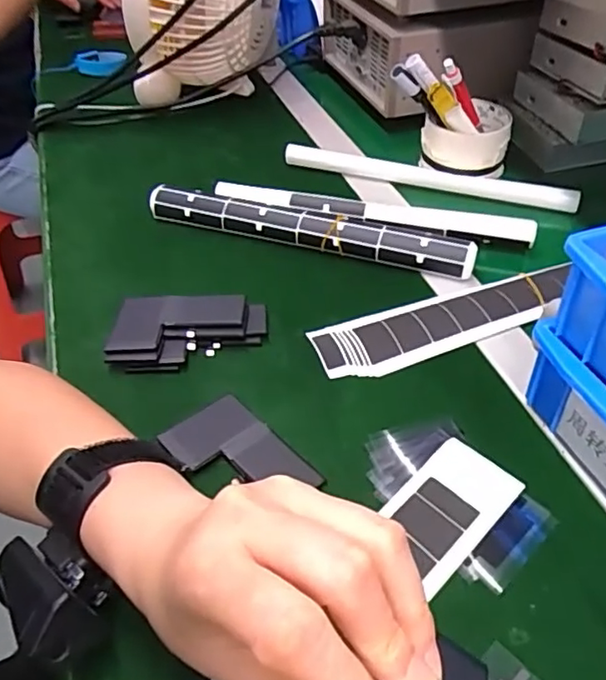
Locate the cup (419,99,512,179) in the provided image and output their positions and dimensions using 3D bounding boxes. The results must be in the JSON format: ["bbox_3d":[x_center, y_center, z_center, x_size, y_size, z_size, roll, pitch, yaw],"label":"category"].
[{"bbox_3d":[0.165,-0.202,0.613,0.087,0.053,0.081,8,44,11],"label":"cup"}]

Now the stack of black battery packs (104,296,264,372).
[{"bbox_3d":[-0.083,-0.007,0.438,0.106,0.022,0.062,-1,43,1],"label":"stack of black battery packs"}]

